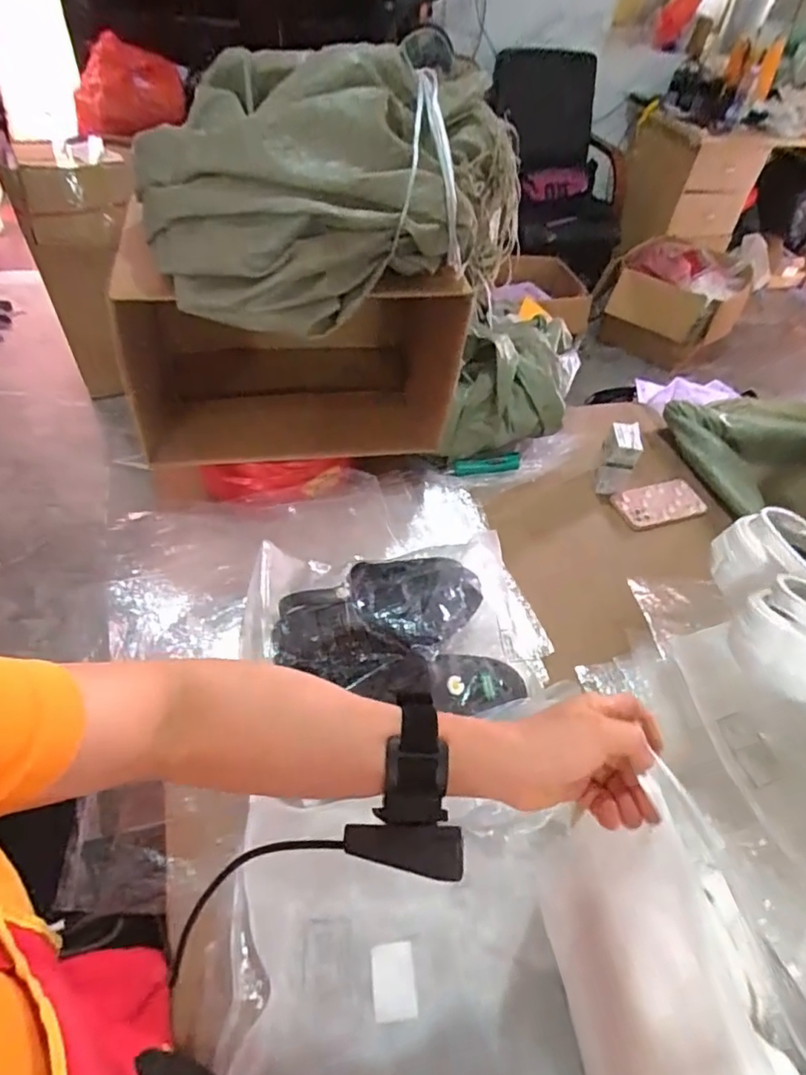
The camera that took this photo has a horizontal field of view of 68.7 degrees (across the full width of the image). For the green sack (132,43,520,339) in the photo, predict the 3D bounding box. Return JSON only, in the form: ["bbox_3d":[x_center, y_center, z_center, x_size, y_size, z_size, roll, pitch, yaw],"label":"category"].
[{"bbox_3d":[-0.055,-0.379,0.643,0.423,0.209,0.220,-17,53,-20],"label":"green sack"}]

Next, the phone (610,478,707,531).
[{"bbox_3d":[0.447,-0.060,1.022,0.157,0.016,0.081,-13,64,-13],"label":"phone"}]

